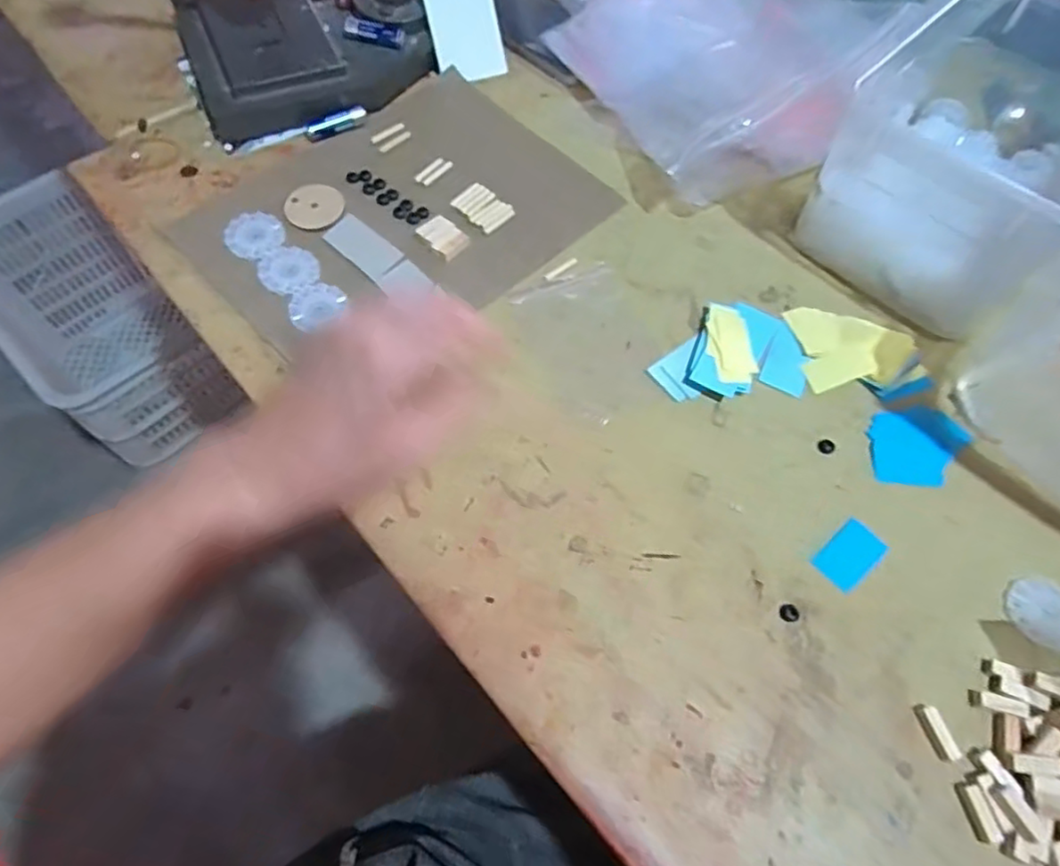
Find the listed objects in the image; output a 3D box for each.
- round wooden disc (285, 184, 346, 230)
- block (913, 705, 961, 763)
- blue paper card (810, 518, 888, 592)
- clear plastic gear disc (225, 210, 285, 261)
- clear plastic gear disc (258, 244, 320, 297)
[{"bbox_3d":[-0.158,-0.167,0.478,0.041,0.007,0.045,2,63,-4],"label":"round wooden disc"},{"bbox_3d":[0.211,0.155,0.337,0.009,0.008,0.027,-15,65,-12],"label":"block"},{"bbox_3d":[0.191,0.073,0.387,0.045,0.004,0.026,-36,66,-24],"label":"blue paper card"},{"bbox_3d":[-0.196,-0.141,0.461,0.041,0.004,0.040,2,61,-4],"label":"clear plastic gear disc"},{"bbox_3d":[-0.168,-0.114,0.450,0.038,0.005,0.046,-33,70,-19],"label":"clear plastic gear disc"}]

